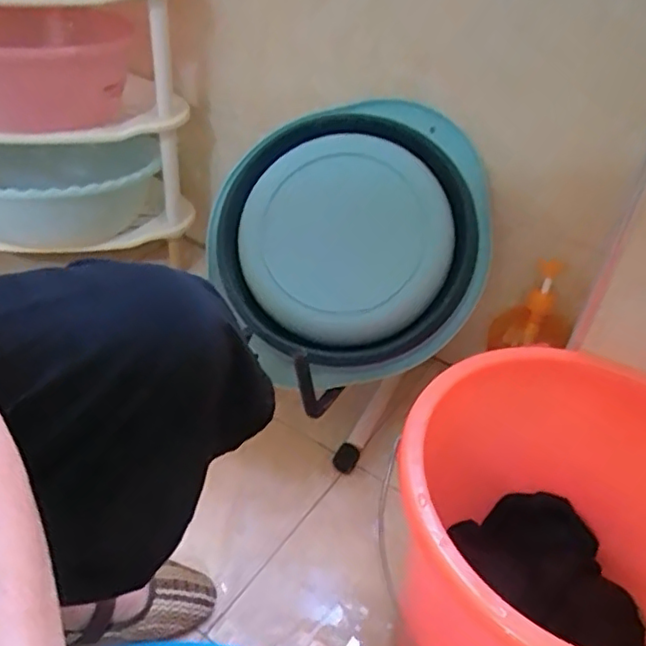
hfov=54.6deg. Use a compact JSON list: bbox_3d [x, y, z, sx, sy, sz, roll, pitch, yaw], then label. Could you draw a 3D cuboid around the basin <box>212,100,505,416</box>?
[{"bbox_3d":[0.039,-0.116,0.809,0.369,0.072,0.343,-1,83,8],"label":"basin"}]

